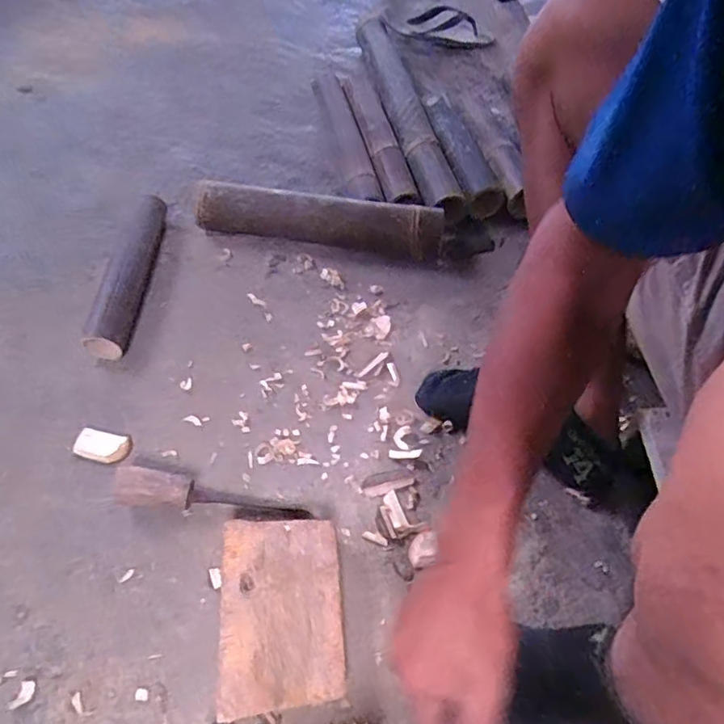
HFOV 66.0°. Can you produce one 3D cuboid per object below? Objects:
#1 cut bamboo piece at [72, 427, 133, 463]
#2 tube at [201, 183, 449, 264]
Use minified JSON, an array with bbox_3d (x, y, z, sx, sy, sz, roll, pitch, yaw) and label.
[{"bbox_3d":[-0.308,0.099,0.660,0.063,0.013,0.040,7,54,4],"label":"cut bamboo piece"},{"bbox_3d":[-0.059,-0.220,0.866,0.371,0.093,0.085,4,54,2],"label":"tube"}]

